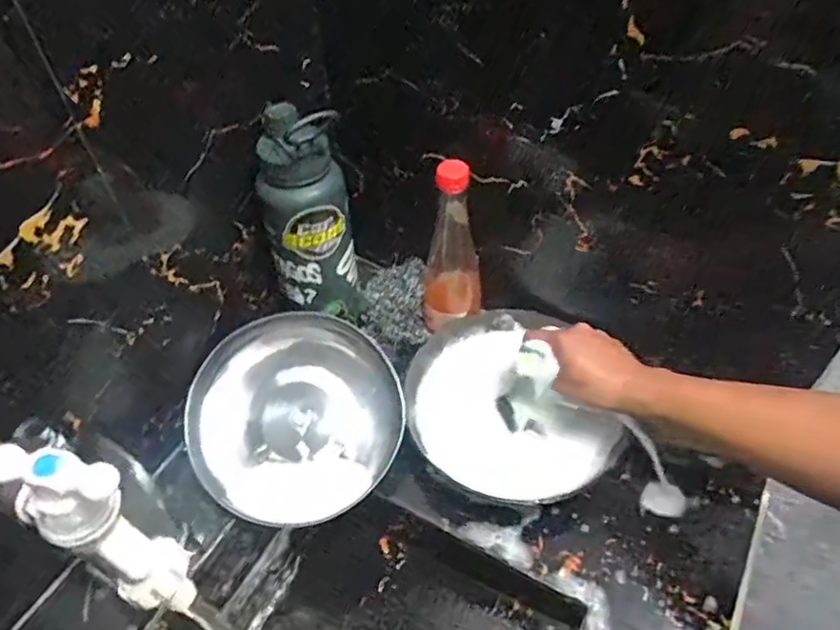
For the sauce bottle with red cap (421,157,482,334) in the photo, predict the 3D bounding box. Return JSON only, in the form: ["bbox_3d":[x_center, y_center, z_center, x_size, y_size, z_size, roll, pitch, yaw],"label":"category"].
[{"bbox_3d":[0.038,-0.072,0.702,0.069,0.208,0.063,3,49,4],"label":"sauce bottle with red cap"}]

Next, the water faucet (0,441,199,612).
[{"bbox_3d":[-0.231,0.053,0.312,0.258,0.091,0.029,23,53,20],"label":"water faucet"}]

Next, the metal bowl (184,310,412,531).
[{"bbox_3d":[-0.132,0.110,0.682,0.223,0.075,0.216,-10,84,-8],"label":"metal bowl"}]

